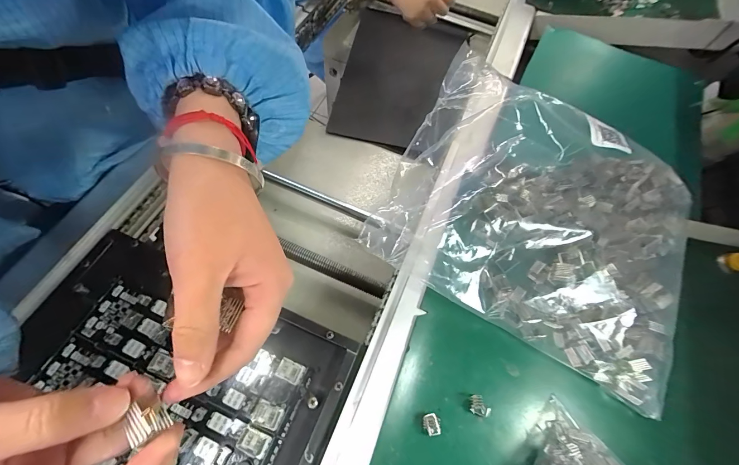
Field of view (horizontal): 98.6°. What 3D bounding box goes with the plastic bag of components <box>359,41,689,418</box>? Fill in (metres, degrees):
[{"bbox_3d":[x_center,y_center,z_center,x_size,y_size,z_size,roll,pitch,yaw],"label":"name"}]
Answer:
[{"bbox_3d":[0.163,-0.020,0.305,0.279,0.086,0.230,30,68,10],"label":"plastic bag of components"}]

